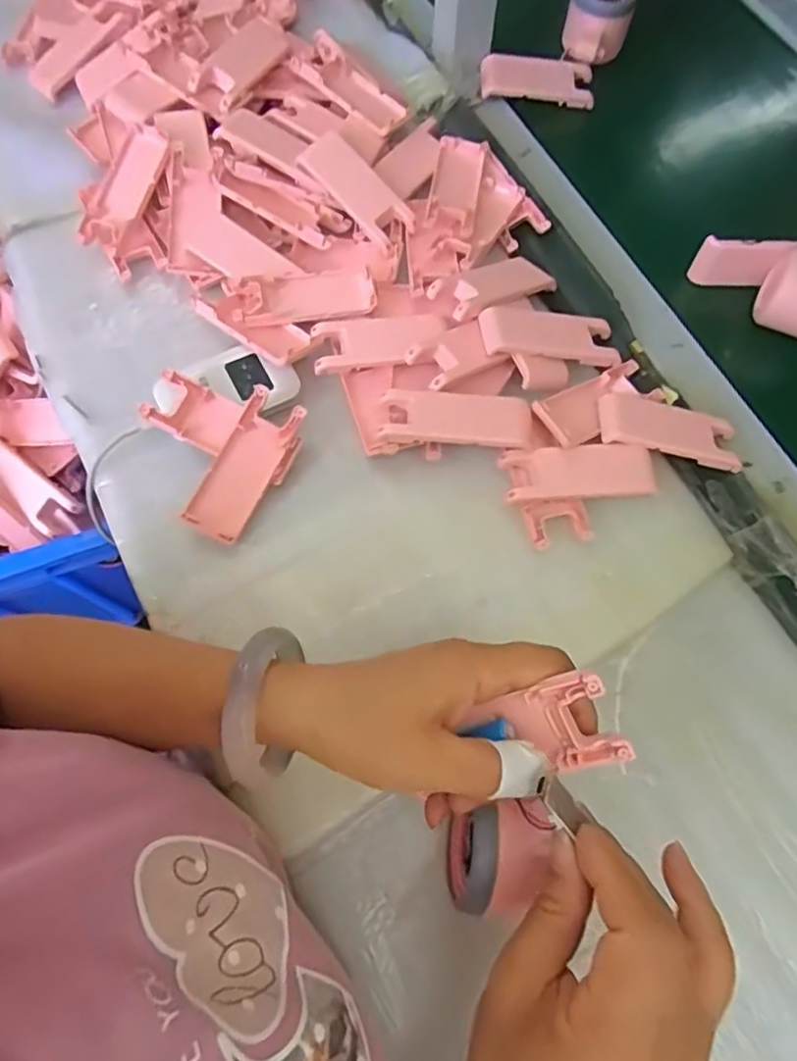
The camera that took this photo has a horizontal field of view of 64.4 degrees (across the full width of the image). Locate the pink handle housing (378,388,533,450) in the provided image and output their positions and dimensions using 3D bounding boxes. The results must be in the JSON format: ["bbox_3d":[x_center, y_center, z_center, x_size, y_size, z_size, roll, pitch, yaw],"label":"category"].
[{"bbox_3d":[0.040,-0.073,0.427,0.099,0.028,0.040,3,69,0],"label":"pink handle housing"}]

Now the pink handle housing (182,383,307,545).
[{"bbox_3d":[-0.103,-0.043,0.424,0.038,0.023,0.103,24,72,9],"label":"pink handle housing"}]

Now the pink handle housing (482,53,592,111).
[{"bbox_3d":[0.126,-0.407,0.570,0.101,0.021,0.042,2,70,2],"label":"pink handle housing"}]

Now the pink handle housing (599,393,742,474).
[{"bbox_3d":[0.186,-0.068,0.435,0.100,0.009,0.040,13,63,-7],"label":"pink handle housing"}]

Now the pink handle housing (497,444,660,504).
[{"bbox_3d":[0.121,-0.038,0.421,0.101,0.012,0.036,-4,69,-3],"label":"pink handle housing"}]

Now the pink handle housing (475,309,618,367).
[{"bbox_3d":[0.108,-0.139,0.455,0.099,0.010,0.038,3,70,-11],"label":"pink handle housing"}]

